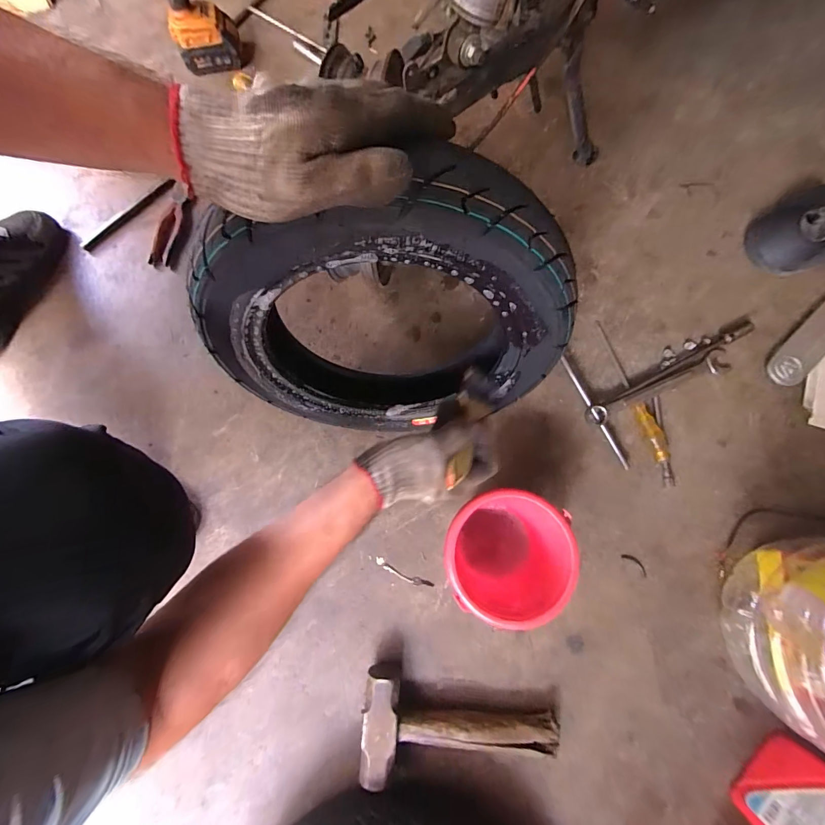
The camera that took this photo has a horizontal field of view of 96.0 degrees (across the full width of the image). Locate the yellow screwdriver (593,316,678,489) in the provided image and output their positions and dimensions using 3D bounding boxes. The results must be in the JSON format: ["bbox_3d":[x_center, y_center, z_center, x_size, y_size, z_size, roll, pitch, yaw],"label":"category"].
[{"bbox_3d":[0.346,-0.021,0.575,0.026,0.024,0.272,-17,78,-3],"label":"yellow screwdriver"}]

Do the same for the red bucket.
[{"bbox_3d":[0.116,0.178,0.485,0.139,0.138,0.147,31,80,7],"label":"red bucket"}]

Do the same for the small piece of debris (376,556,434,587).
[{"bbox_3d":[-0.013,0.236,0.542,0.089,0.004,0.013,24,80,6],"label":"small piece of debris"}]

